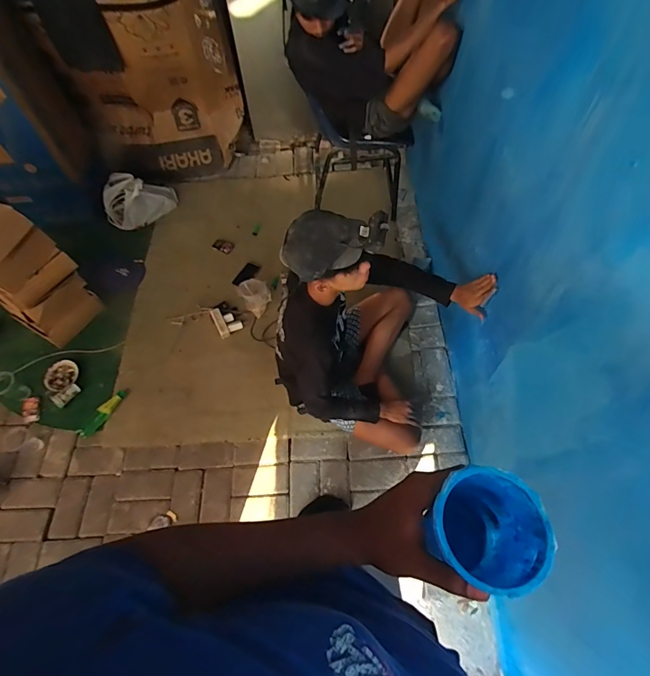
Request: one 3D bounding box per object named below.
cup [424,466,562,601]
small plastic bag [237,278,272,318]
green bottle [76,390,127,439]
[{"bbox_3d":[0.137,0.174,0.369,0.089,0.114,0.085,-1,61,2],"label":"cup"},{"bbox_3d":[-0.307,-0.180,1.788,0.131,0.151,0.115,-21,62,-9],"label":"small plastic bag"},{"bbox_3d":[-0.920,0.309,1.673,0.064,0.044,0.235,33,67,19],"label":"green bottle"}]

